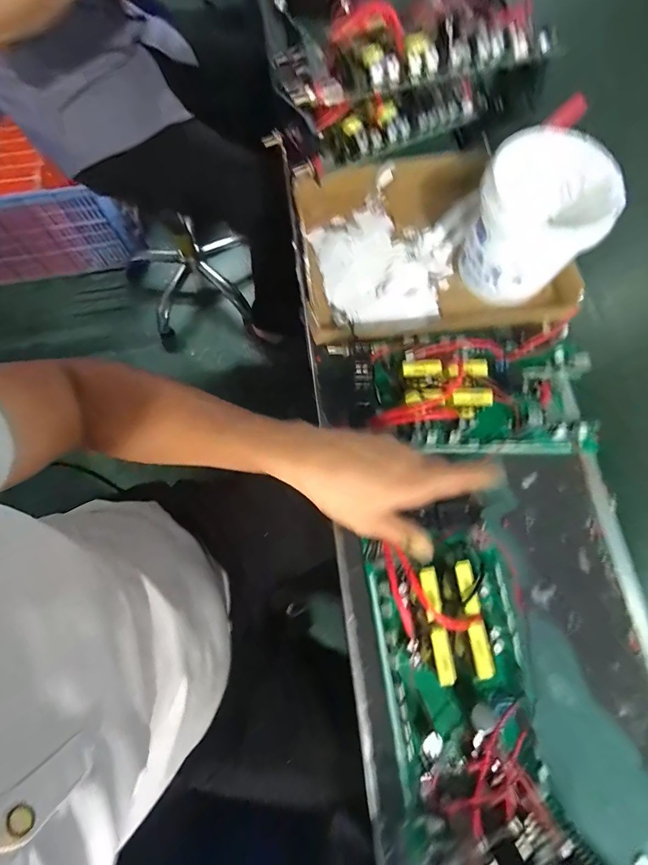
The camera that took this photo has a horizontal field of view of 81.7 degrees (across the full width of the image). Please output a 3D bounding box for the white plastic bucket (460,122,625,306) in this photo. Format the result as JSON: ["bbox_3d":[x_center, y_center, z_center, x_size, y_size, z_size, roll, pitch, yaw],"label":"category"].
[{"bbox_3d":[0.221,-0.221,0.409,0.122,0.121,0.113,0,75,-1],"label":"white plastic bucket"}]

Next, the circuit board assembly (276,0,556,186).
[{"bbox_3d":[0.116,-0.395,0.422,0.315,0.131,0.071,-23,76,-7],"label":"circuit board assembly"}]

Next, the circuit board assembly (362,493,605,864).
[{"bbox_3d":[0.122,0.224,0.314,0.132,0.064,0.319,-6,74,-3],"label":"circuit board assembly"}]

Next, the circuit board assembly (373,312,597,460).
[{"bbox_3d":[0.167,-0.053,0.398,0.257,0.055,0.153,-4,75,-2],"label":"circuit board assembly"}]

